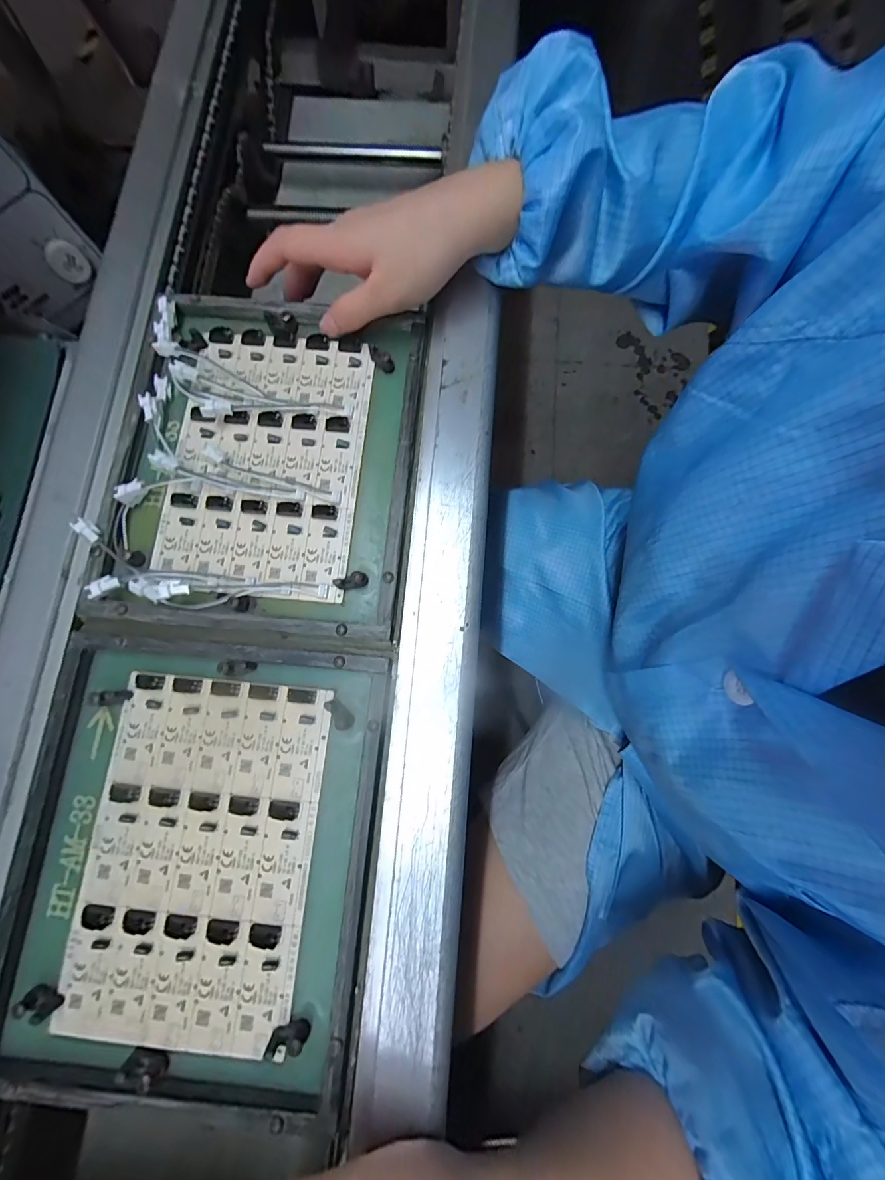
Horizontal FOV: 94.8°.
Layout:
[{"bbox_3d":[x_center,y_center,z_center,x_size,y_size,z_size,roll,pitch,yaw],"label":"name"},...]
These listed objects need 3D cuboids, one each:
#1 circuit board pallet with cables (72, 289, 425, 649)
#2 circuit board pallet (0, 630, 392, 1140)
[{"bbox_3d":[-0.115,-0.091,0.276,0.191,0.023,0.236,6,79,3],"label":"circuit board pallet with cables"},{"bbox_3d":[-0.140,0.150,0.236,0.197,0.017,0.234,5,79,2],"label":"circuit board pallet"}]

